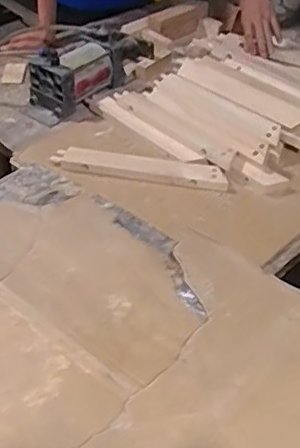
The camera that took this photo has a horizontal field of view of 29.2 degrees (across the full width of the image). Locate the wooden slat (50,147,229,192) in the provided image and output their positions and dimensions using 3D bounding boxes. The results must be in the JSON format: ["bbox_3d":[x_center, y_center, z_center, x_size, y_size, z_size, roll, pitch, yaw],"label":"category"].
[{"bbox_3d":[-0.015,-0.100,1.000,0.295,0.018,0.056,8,42,4],"label":"wooden slat"}]

